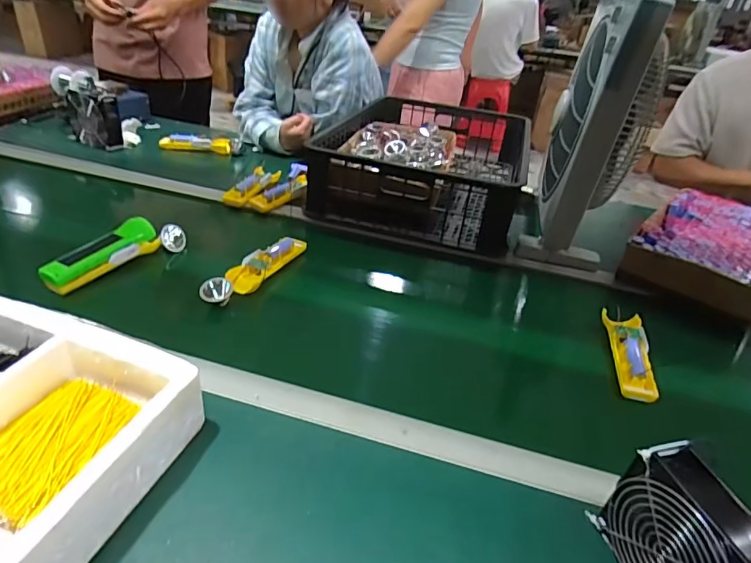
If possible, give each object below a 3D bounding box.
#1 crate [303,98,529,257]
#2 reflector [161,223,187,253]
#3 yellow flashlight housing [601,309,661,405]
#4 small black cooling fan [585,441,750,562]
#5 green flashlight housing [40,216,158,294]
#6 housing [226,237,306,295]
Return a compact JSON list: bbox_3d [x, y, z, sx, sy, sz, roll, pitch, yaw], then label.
[{"bbox_3d":[0.129,-0.302,1.111,0.394,0.112,0.655,14,35,11],"label":"crate"},{"bbox_3d":[-0.339,-0.073,0.811,0.038,0.046,0.019,-9,37,-22],"label":"reflector"},{"bbox_3d":[0.355,0.102,0.676,0.048,0.033,0.150,11,34,6],"label":"yellow flashlight housing"},{"bbox_3d":[0.250,0.217,0.387,0.042,0.125,0.124,-5,36,-17],"label":"small black cooling fan"},{"bbox_3d":[-0.409,-0.045,0.726,0.043,0.048,0.172,22,37,21],"label":"green flashlight housing"},{"bbox_3d":[-0.174,-0.031,0.771,0.045,0.027,0.163,20,36,19],"label":"housing"}]

